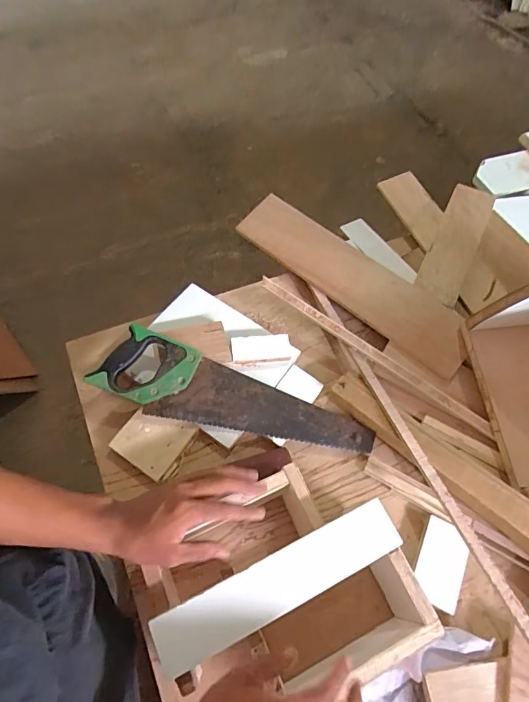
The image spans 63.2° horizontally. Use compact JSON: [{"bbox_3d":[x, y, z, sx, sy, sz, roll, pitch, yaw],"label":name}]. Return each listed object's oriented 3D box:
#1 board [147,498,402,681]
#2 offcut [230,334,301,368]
[{"bbox_3d":[0.021,0.261,0.486,0.291,0.011,0.060,-22,66,-15],"label":"board"},{"bbox_3d":[0.001,0.000,0.731,0.114,0.021,0.052,-5,62,-7],"label":"offcut"}]

